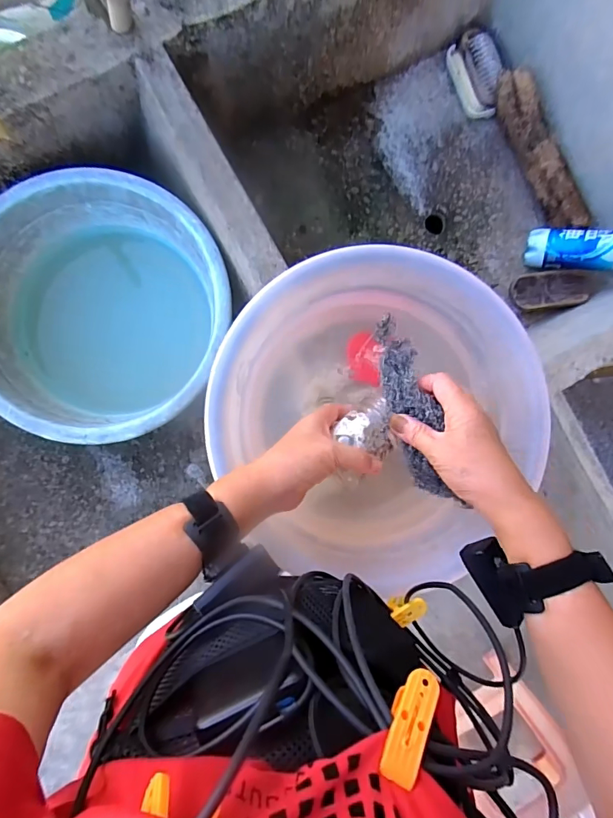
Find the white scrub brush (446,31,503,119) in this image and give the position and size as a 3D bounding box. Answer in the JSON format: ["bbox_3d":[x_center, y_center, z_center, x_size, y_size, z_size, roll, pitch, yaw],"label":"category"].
[{"bbox_3d":[0.289,-0.564,0.750,0.072,0.051,0.139,-19,91,-4],"label":"white scrub brush"}]

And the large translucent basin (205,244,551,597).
[{"bbox_3d":[0.069,0.004,0.495,0.322,0.119,0.307,0,89,-4],"label":"large translucent basin"}]

